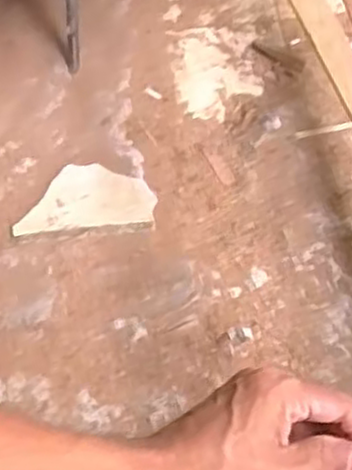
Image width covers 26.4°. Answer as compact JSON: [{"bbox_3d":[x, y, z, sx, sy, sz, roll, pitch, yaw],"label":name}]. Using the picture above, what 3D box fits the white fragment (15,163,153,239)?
[{"bbox_3d":[-0.135,-0.053,1.114,0.196,0.023,0.107,-5,60,-4],"label":"white fragment"}]

